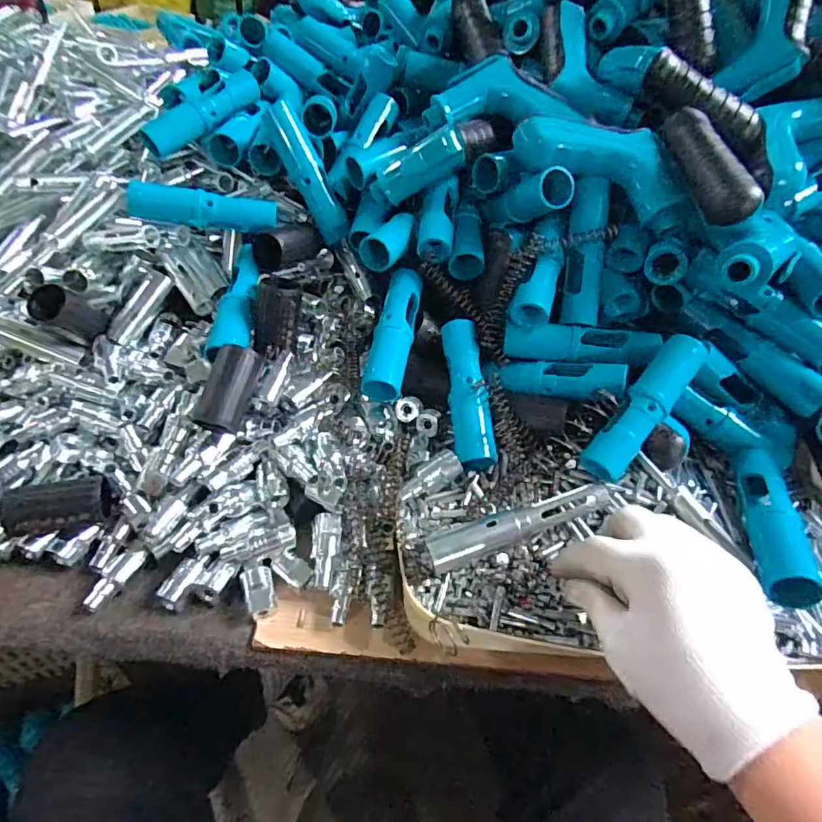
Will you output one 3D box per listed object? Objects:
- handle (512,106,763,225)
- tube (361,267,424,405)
[{"bbox_3d":[0.174,-0.192,0.402,0.178,0.051,0.080,30,50,20],"label":"handle"},{"bbox_3d":[-0.012,-0.064,0.421,0.029,0.027,0.120,10,63,3],"label":"tube"}]

